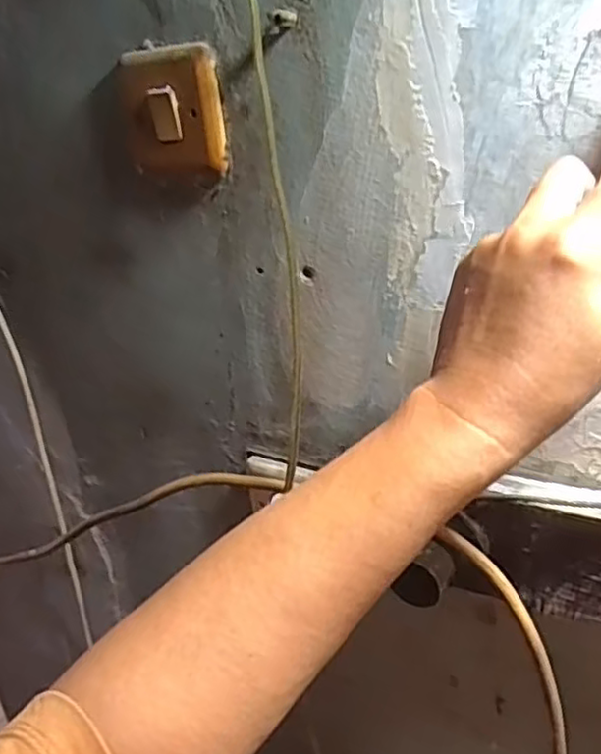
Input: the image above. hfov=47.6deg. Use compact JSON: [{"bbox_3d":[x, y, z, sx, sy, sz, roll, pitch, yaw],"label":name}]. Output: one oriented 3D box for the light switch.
[{"bbox_3d":[-0.087,-0.177,0.457,0.079,0.079,0.009,6,28,24],"label":"light switch"}]

